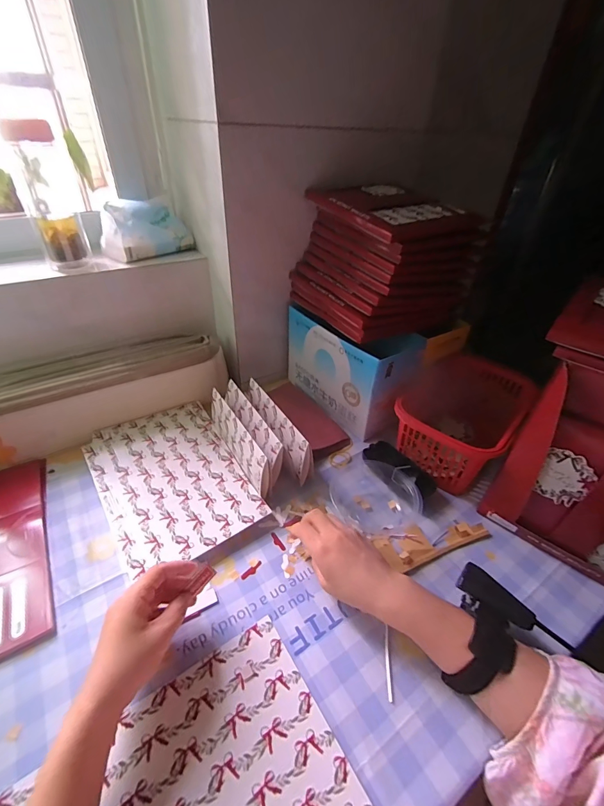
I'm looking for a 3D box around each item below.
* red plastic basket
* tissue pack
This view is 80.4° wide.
[{"bbox_3d":[0.239,0.029,0.572,0.151,0.118,0.225,29,45,29],"label":"red plastic basket"},{"bbox_3d":[-0.257,-0.291,0.599,0.070,0.074,0.139,27,44,27],"label":"tissue pack"}]

